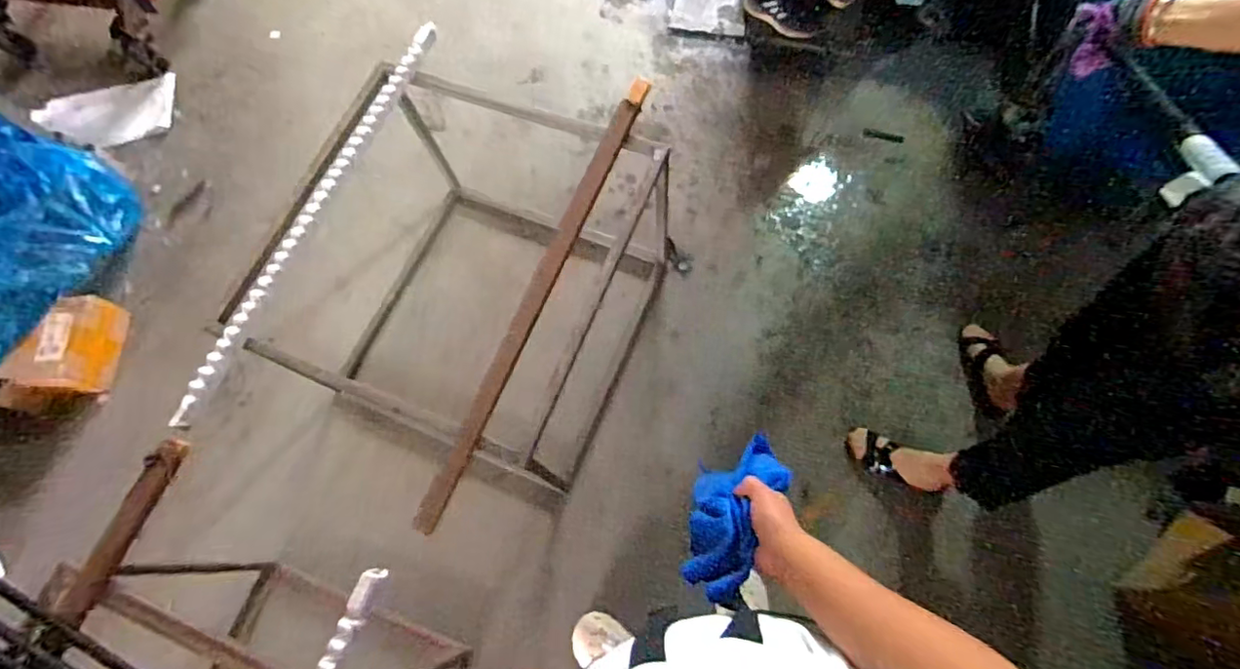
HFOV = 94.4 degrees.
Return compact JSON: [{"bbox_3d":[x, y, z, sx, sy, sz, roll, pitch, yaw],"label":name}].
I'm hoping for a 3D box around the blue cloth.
[{"bbox_3d":[0.128,0.194,0.656,0.086,0.075,0.219,25,45,9],"label":"blue cloth"}]

